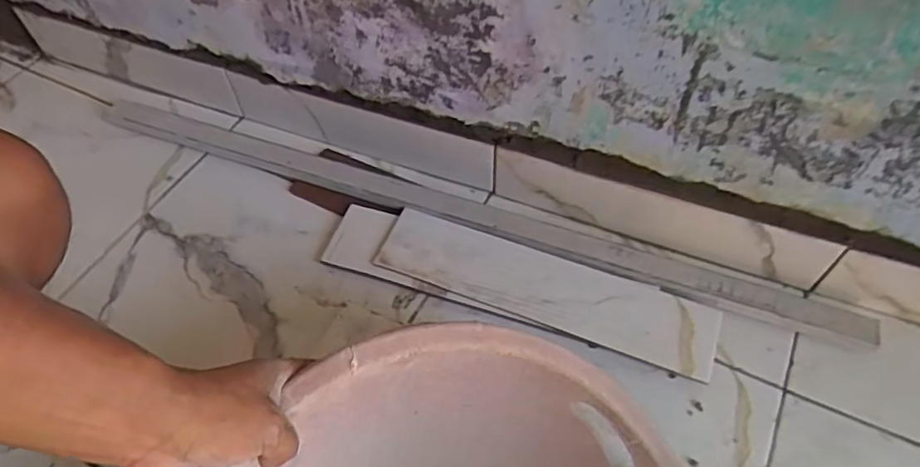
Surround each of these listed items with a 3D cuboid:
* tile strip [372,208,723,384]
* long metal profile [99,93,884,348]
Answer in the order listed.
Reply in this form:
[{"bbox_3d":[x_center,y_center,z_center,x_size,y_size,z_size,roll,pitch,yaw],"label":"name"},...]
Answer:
[{"bbox_3d":[0.095,0.063,0.696,0.390,0.015,0.092,17,59,14],"label":"tile strip"},{"bbox_3d":[-0.037,-0.043,0.756,1.013,0.027,0.049,18,59,13],"label":"long metal profile"}]

